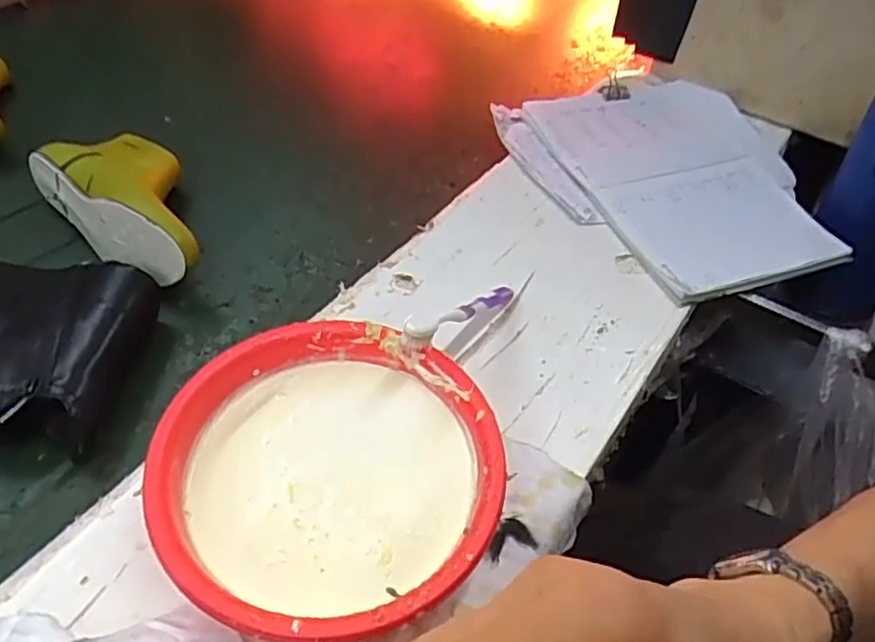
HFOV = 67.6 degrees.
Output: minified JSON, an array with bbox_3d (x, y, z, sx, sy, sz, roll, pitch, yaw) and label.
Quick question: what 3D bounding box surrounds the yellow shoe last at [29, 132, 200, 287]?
[{"bbox_3d":[-0.275,-0.112,0.605,0.108,0.075,0.220,-35,59,-30],"label":"yellow shoe last"}]

